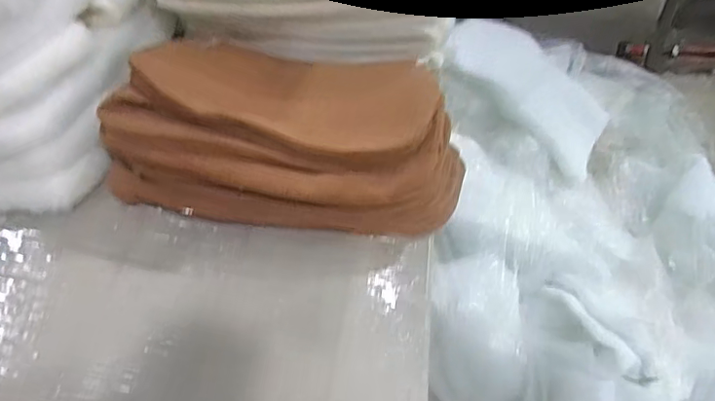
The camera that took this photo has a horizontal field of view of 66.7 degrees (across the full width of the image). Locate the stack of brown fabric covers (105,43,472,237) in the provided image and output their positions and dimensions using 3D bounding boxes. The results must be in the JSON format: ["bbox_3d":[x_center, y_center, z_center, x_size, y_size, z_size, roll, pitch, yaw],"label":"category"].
[{"bbox_3d":[-0.096,-0.109,0.794,0.489,0.146,0.307,12,51,14],"label":"stack of brown fabric covers"}]

